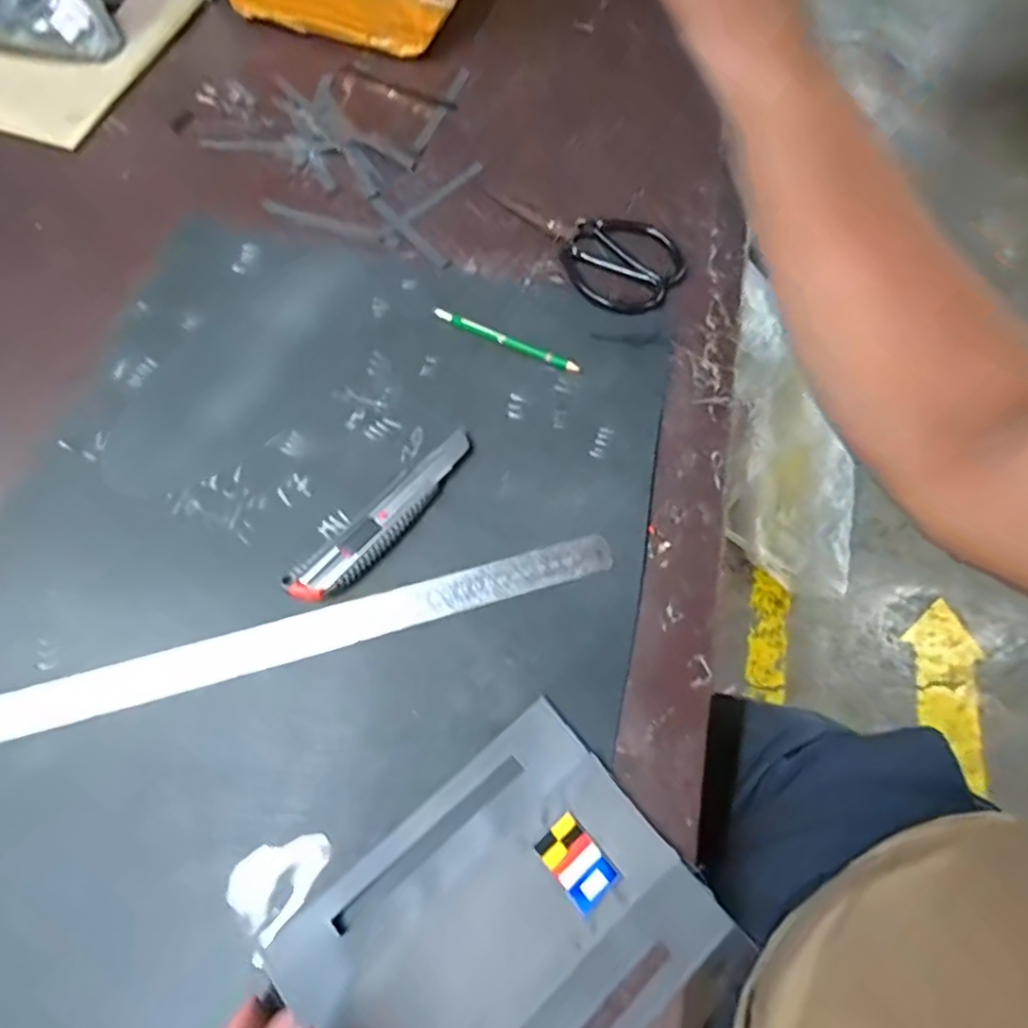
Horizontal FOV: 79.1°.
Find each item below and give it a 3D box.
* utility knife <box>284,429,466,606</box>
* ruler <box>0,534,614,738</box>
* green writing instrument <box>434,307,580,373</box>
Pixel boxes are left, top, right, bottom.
[{"bbox_3d":[-0.094,-0.001,0.462,0.036,0.018,0.172,39,71,13],"label":"utility knife"},{"bbox_3d":[-0.185,0.091,0.423,0.523,0.009,0.032,-14,68,-8],"label":"ruler"},{"bbox_3d":[-0.007,-0.151,0.536,0.136,0.006,0.011,26,68,8],"label":"green writing instrument"}]

